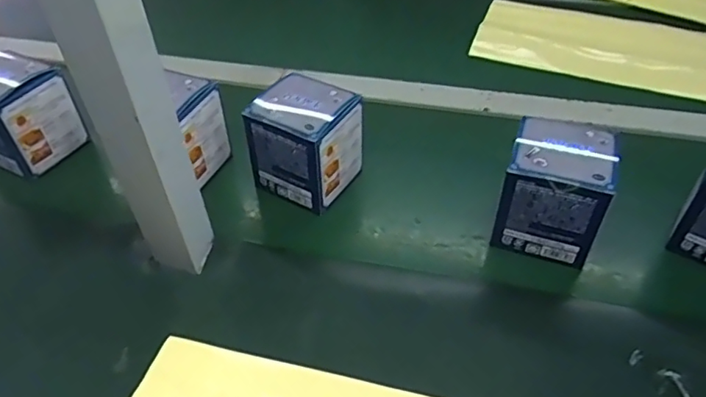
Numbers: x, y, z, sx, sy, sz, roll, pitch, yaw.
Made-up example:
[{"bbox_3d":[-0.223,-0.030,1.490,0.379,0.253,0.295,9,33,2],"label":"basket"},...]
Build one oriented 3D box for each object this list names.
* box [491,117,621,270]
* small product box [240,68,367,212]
[{"bbox_3d":[0.174,-0.007,0.471,0.083,0.097,0.082,14,48,17],"label":"box"},{"bbox_3d":[-0.043,-0.054,0.521,0.083,0.099,0.084,24,51,24],"label":"small product box"}]

